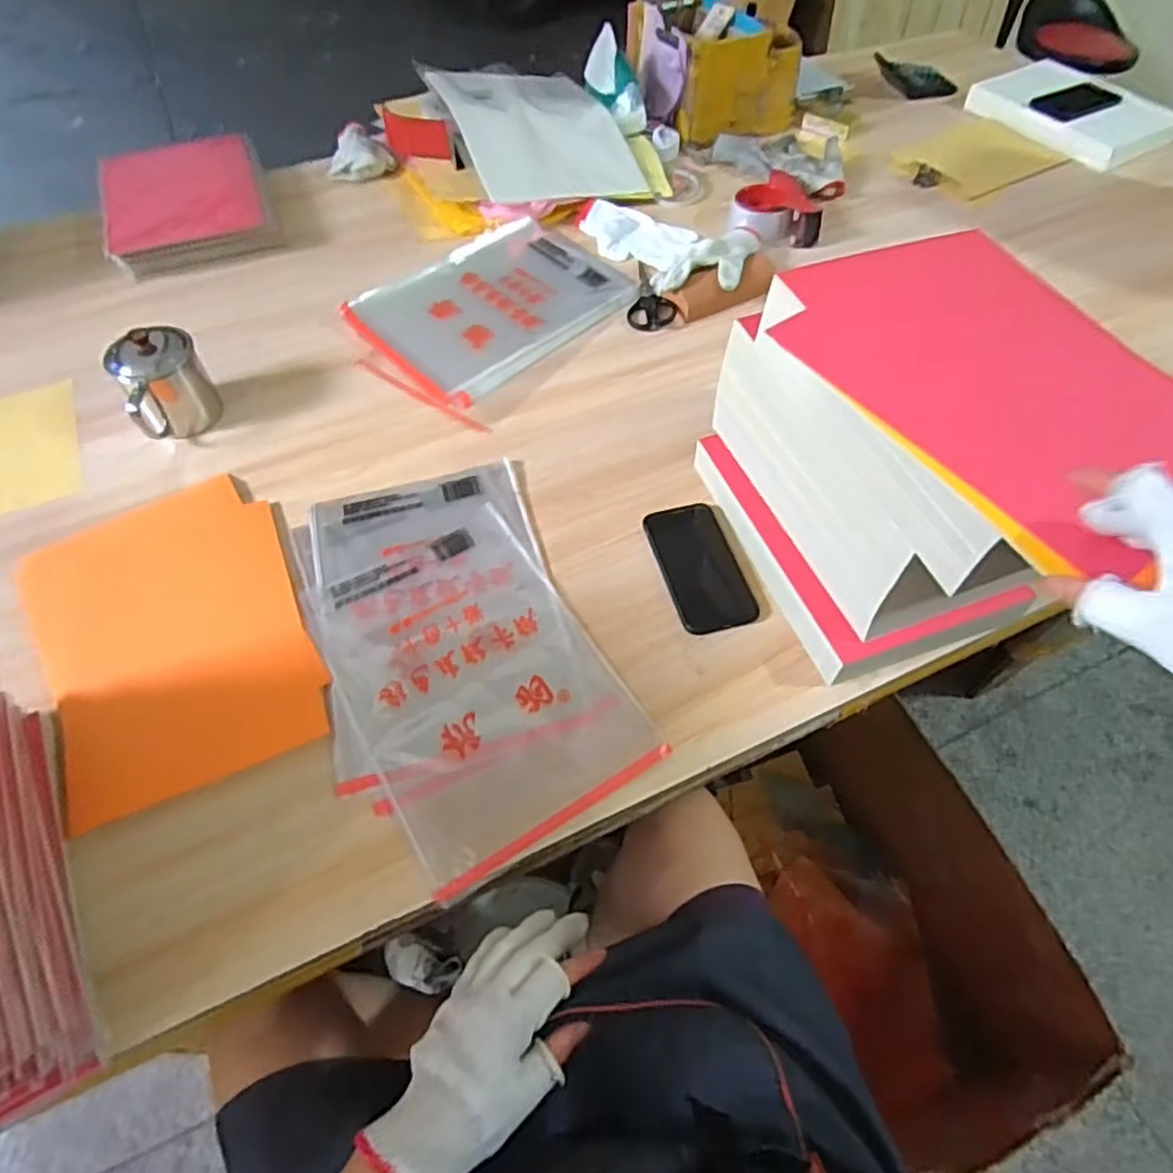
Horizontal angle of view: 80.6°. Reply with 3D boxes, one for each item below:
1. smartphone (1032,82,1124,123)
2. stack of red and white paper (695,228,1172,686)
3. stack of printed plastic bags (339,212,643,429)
[{"bbox_3d":[0.860,-0.850,1.214,0.160,0.010,0.089,-25,62,-13],"label":"smartphone"},{"bbox_3d":[0.286,-0.115,0.600,0.239,0.246,0.354,-17,60,-11],"label":"stack of red and white paper"},{"bbox_3d":[-0.126,-0.381,0.929,0.267,0.018,0.368,31,62,19],"label":"stack of printed plastic bags"}]

